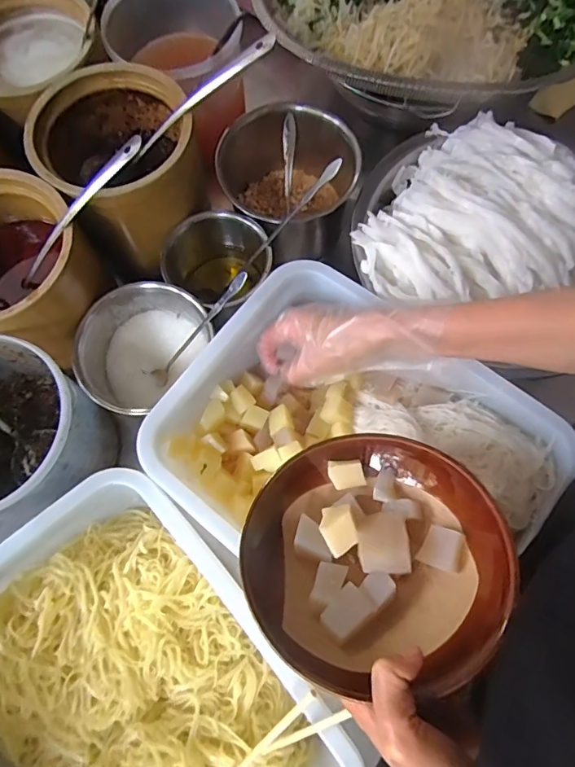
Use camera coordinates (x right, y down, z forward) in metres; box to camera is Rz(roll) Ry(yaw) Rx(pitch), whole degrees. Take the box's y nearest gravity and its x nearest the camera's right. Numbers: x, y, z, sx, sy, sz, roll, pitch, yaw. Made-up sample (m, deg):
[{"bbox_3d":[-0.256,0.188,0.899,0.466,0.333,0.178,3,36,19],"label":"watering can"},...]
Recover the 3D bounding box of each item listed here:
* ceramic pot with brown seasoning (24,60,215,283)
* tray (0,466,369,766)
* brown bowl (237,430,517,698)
[{"bbox_3d":[-0.174,-0.234,0.534,0.153,0.158,0.164,0,73,0],"label":"ceramic pot with brown seasoning"},{"bbox_3d":[-0.130,0.267,0.387,0.266,0.071,0.331,-42,78,-12],"label":"tray"},{"bbox_3d":[0.062,0.125,0.356,0.179,0.072,0.180,-5,48,6],"label":"brown bowl"}]

